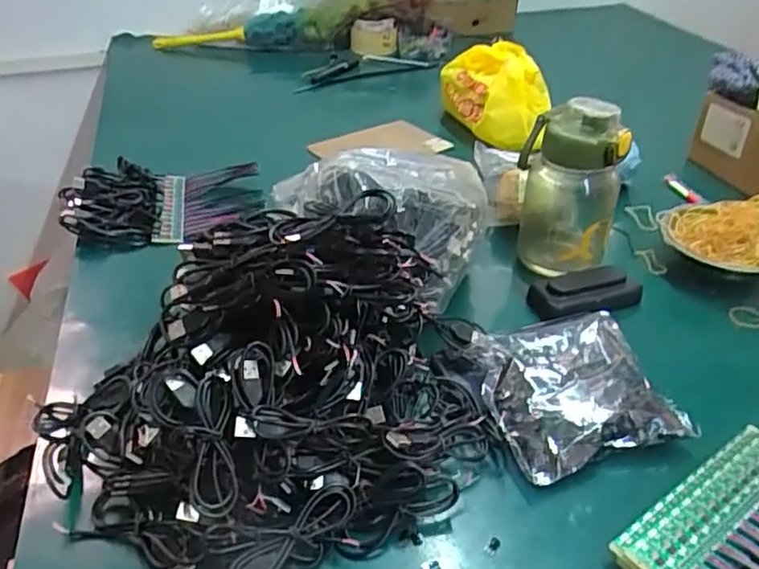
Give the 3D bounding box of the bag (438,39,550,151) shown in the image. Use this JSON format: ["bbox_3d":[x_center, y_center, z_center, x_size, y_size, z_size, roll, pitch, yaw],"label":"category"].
[{"bbox_3d":[0.162,-0.273,0.899,0.153,0.119,0.112,5,37,7],"label":"bag"}]

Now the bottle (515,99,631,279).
[{"bbox_3d":[0.185,-0.101,0.616,0.083,0.156,0.095,1,34,-2],"label":"bottle"}]

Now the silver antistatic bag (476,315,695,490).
[{"bbox_3d":[0.149,0.082,0.499,0.138,0.038,0.141,-9,36,-15],"label":"silver antistatic bag"}]

